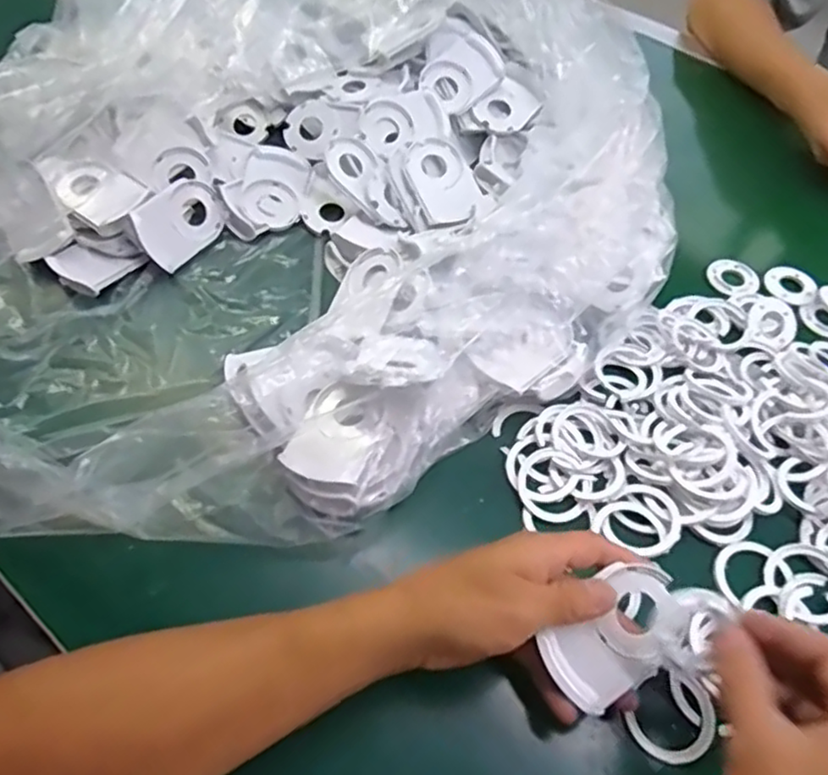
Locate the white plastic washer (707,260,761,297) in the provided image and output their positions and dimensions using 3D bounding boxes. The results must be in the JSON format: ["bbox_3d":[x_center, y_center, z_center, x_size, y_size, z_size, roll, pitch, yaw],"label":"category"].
[{"bbox_3d":[0.287,-0.098,0.589,0.042,0.009,0.041,-2,60,3],"label":"white plastic washer"}]

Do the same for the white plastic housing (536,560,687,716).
[{"bbox_3d":[0.113,0.137,0.364,0.077,0.030,0.051,-32,62,-22],"label":"white plastic housing"}]

